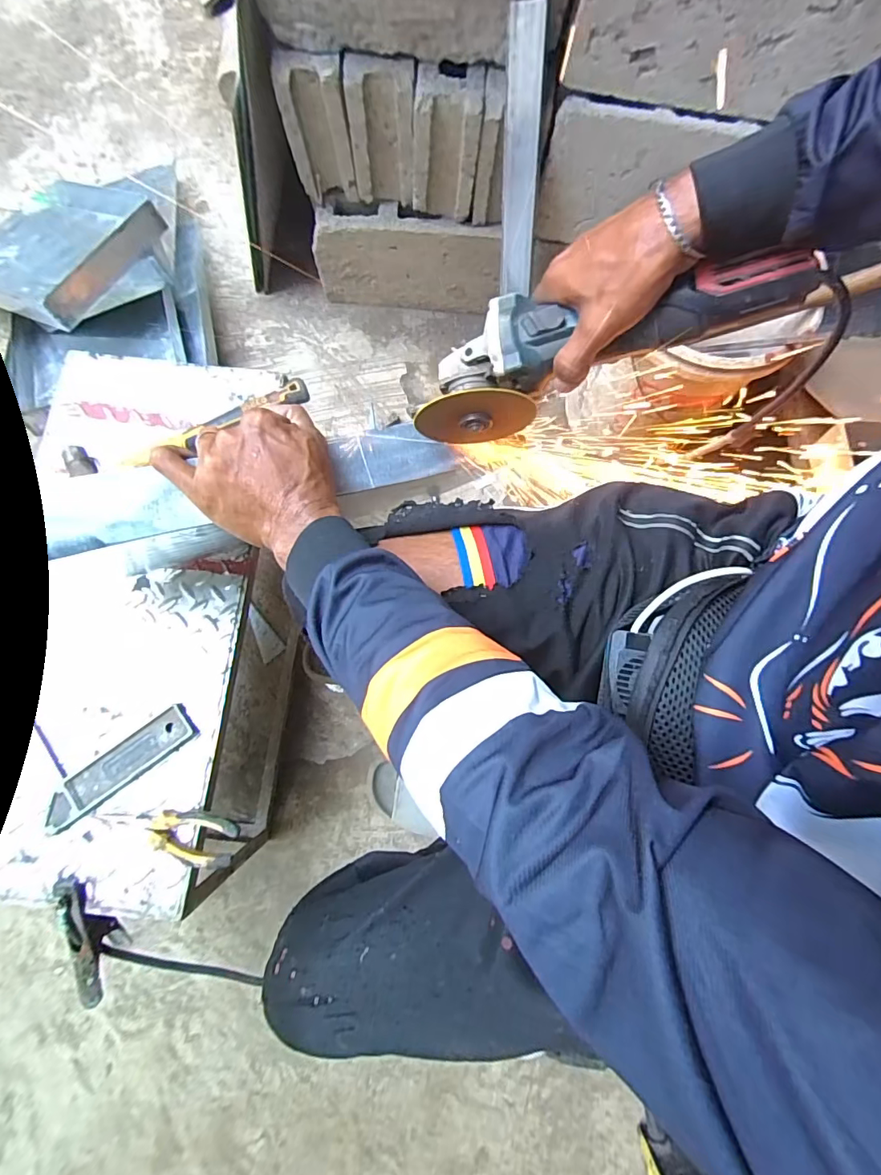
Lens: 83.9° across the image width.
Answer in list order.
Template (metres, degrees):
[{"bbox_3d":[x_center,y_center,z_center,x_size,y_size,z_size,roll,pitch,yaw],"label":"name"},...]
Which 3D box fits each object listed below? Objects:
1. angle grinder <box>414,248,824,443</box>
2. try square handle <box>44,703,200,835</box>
[{"bbox_3d":[0.114,-0.184,0.381,0.280,0.074,0.079,-9,76,23],"label":"angle grinder"},{"bbox_3d":[-0.365,0.204,0.555,0.179,0.007,0.045,-36,80,-9],"label":"try square handle"}]

